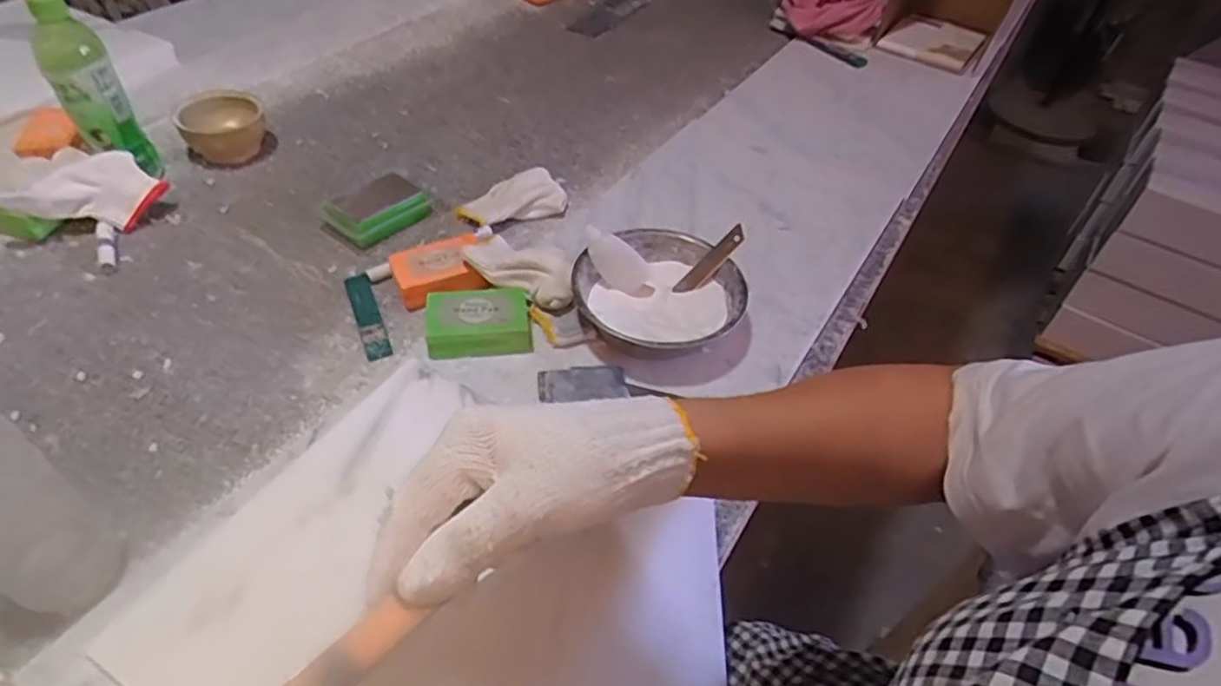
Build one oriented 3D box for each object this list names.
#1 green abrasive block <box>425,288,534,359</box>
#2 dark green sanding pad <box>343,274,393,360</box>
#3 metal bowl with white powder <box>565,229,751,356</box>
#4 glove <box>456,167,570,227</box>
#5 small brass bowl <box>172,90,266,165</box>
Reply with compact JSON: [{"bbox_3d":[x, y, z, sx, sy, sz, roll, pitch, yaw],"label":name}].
[{"bbox_3d":[-0.123,-0.019,0.653,0.096,0.036,0.074,-3,47,-9],"label":"green abrasive block"},{"bbox_3d":[-0.237,-0.028,0.678,0.024,0.010,0.118,-16,50,-20],"label":"dark green sanding pad"},{"bbox_3d":[0.044,-0.038,0.674,0.159,0.055,0.158,3,46,-3],"label":"metal bowl with white powder"},{"bbox_3d":[-0.113,-0.164,0.799,0.126,0.028,0.060,-17,51,-21],"label":"glove"},{"bbox_3d":[-0.475,-0.266,0.853,0.097,0.050,0.078,-15,50,-19],"label":"small brass bowl"}]

